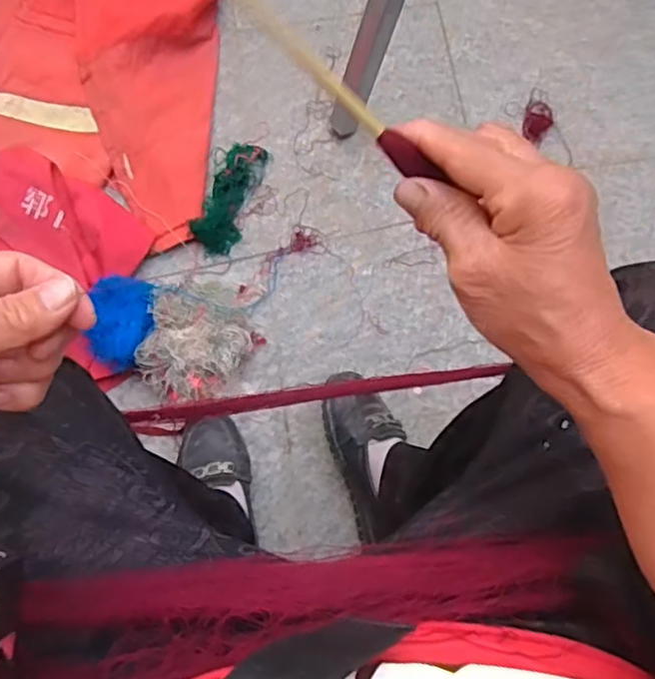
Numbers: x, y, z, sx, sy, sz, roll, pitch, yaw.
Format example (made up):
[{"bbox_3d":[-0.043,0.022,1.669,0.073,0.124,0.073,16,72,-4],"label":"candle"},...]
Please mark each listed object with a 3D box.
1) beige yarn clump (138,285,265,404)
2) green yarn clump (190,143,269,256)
[{"bbox_3d":[-0.163,0.015,0.791,0.123,0.075,0.118,24,76,7],"label":"beige yarn clump"},{"bbox_3d":[-0.129,-0.196,0.886,0.060,0.036,0.160,23,78,7],"label":"green yarn clump"}]

